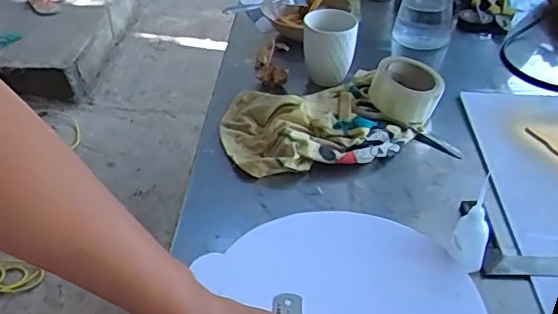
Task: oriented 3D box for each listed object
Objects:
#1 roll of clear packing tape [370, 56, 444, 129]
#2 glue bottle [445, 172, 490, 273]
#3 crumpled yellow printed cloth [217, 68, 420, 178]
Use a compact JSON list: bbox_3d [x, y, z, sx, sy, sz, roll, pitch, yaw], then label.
[{"bbox_3d":[0.191,-0.096,0.849,0.101,0.066,0.104,3,39,-3],"label":"roll of clear packing tape"},{"bbox_3d":[0.206,0.075,0.590,0.027,0.096,0.041,-17,44,-26],"label":"glue bottle"},{"bbox_3d":[0.049,-0.057,0.815,0.264,0.031,0.203,-5,40,-13],"label":"crumpled yellow printed cloth"}]

